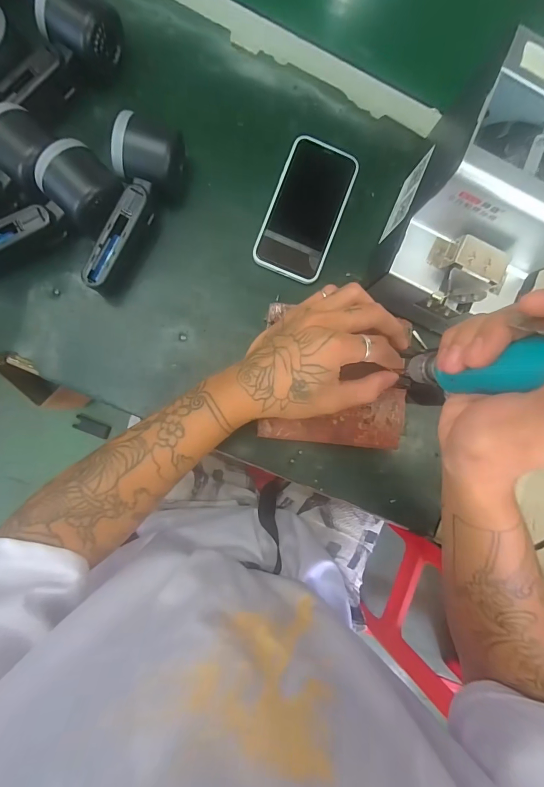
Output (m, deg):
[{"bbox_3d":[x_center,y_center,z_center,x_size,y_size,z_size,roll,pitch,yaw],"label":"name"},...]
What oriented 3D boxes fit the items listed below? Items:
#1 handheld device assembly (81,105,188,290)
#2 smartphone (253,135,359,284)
[{"bbox_3d":[-0.127,-0.172,0.341,0.053,0.055,0.158,14,87,-6],"label":"handheld device assembly"},{"bbox_3d":[0.037,-0.194,0.382,0.076,0.011,0.147,20,87,-5],"label":"smartphone"}]

